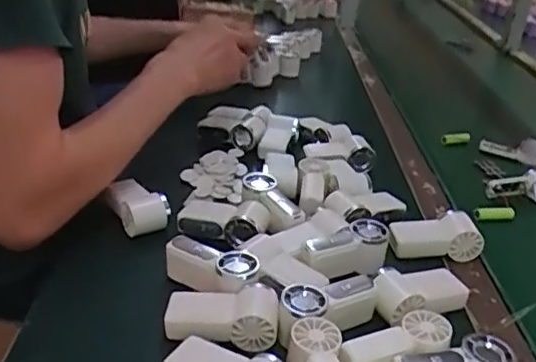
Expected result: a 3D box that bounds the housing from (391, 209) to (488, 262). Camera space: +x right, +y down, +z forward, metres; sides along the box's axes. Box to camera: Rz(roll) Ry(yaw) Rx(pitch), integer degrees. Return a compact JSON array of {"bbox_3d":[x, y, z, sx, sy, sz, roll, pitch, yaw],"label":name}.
[{"bbox_3d":[0.189,0.063,0.667,0.091,0.045,0.050,4,27,-1],"label":"housing"}]

